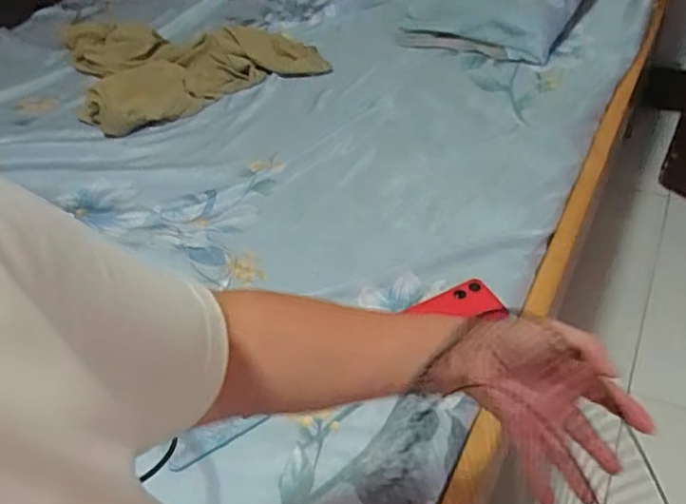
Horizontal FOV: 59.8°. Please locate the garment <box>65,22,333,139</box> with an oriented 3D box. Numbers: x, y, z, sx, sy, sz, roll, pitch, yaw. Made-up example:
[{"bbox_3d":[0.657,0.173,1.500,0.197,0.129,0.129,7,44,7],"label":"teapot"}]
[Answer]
[{"bbox_3d":[-0.378,-0.469,1.344,0.465,0.055,0.550,-25,47,-18],"label":"garment"}]

